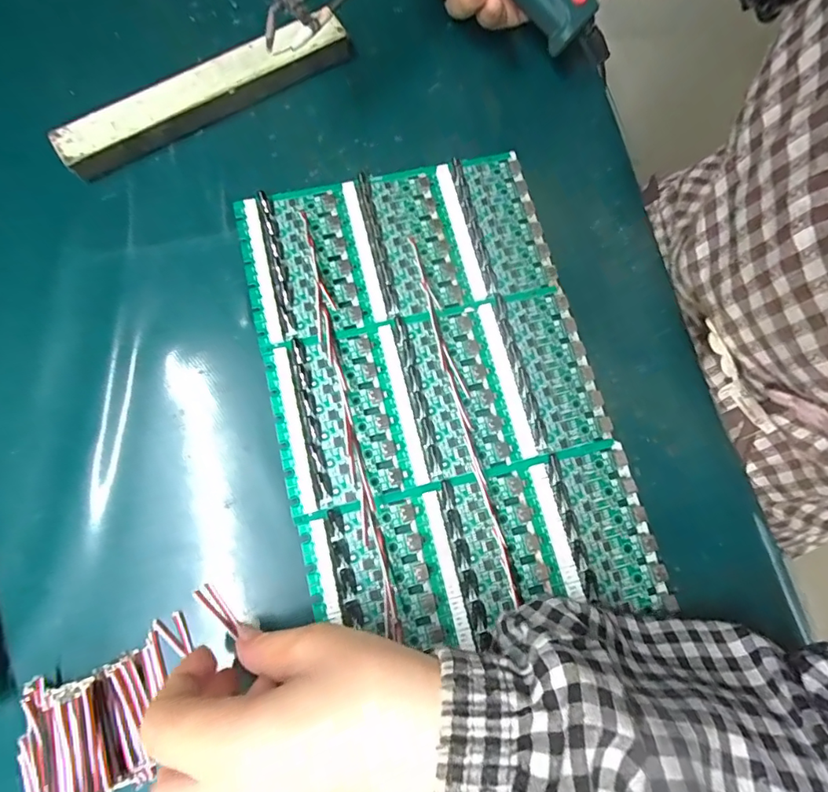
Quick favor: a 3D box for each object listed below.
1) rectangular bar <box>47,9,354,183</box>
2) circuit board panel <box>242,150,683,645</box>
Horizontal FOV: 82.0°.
[{"bbox_3d":[-0.135,-0.200,0.315,0.196,0.024,0.027,-31,79,-9],"label":"rectangular bar"},{"bbox_3d":[0.011,-0.011,0.281,0.185,0.008,0.278,-14,77,-5],"label":"circuit board panel"}]

